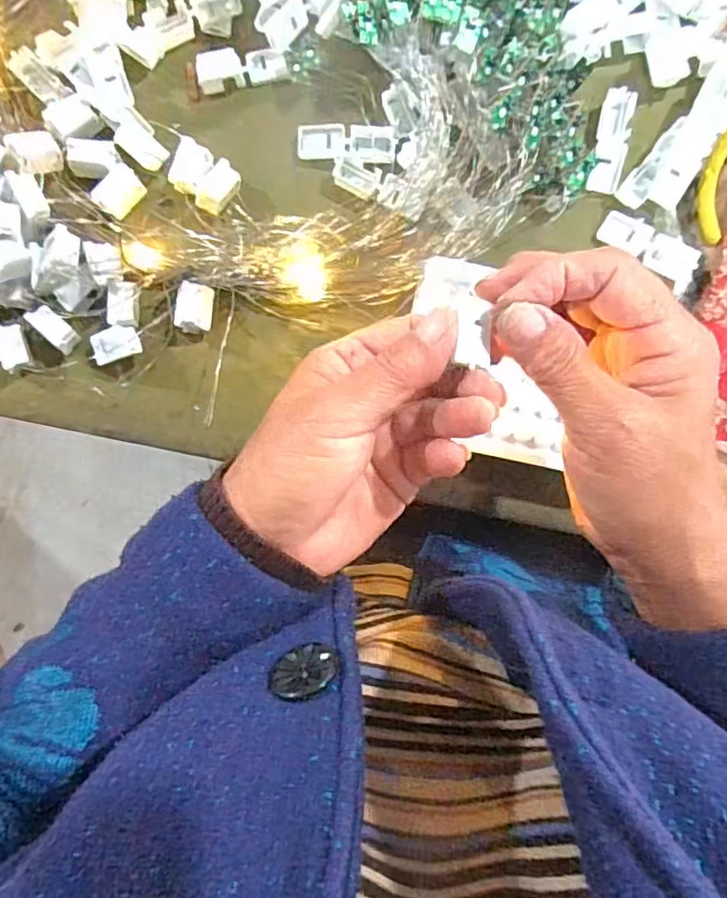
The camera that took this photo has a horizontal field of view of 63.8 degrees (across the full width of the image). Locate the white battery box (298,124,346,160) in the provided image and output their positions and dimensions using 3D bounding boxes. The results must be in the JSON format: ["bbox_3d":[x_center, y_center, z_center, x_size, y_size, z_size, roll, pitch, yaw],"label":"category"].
[{"bbox_3d":[-0.023,-0.176,0.334,0.027,0.007,0.019,3,92,-1],"label":"white battery box"}]

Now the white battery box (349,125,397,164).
[{"bbox_3d":[0.005,-0.174,0.333,0.026,0.007,0.020,4,92,-1],"label":"white battery box"}]

